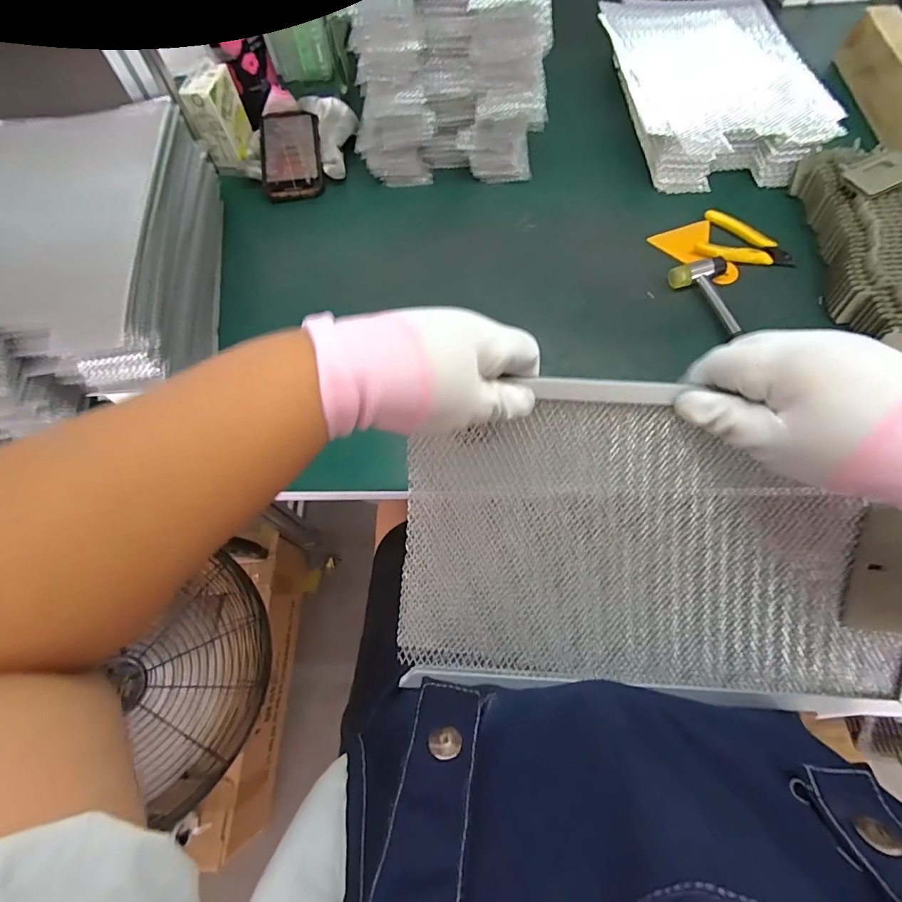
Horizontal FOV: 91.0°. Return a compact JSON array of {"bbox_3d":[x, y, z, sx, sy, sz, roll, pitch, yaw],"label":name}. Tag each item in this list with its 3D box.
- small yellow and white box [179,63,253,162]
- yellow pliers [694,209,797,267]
[{"bbox_3d":[-0.310,-0.450,0.593,0.049,0.086,0.073,6,66,5],"label":"small yellow and white box"},{"bbox_3d":[0.352,-0.249,0.540,0.117,0.013,0.071,40,73,18],"label":"yellow pliers"}]

